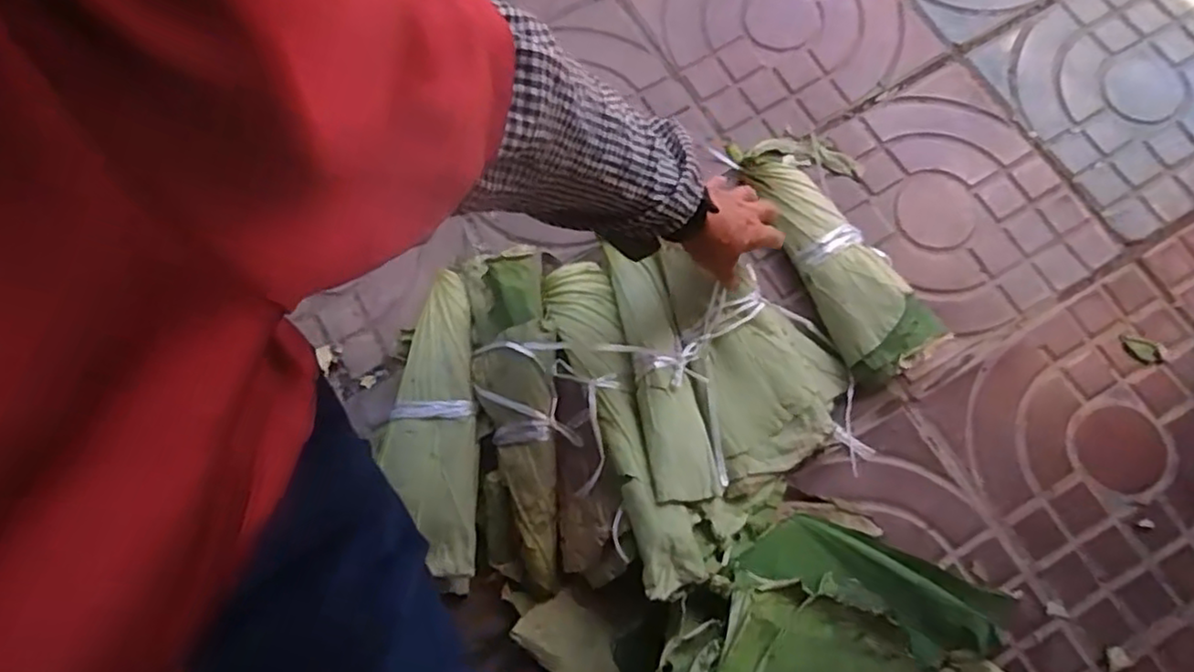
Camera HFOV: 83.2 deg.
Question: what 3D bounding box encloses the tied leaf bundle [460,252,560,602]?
[{"bbox_3d":[-0.078,0.083,0.656,0.100,0.070,0.327,-6,75,0],"label":"tied leaf bundle"}]

